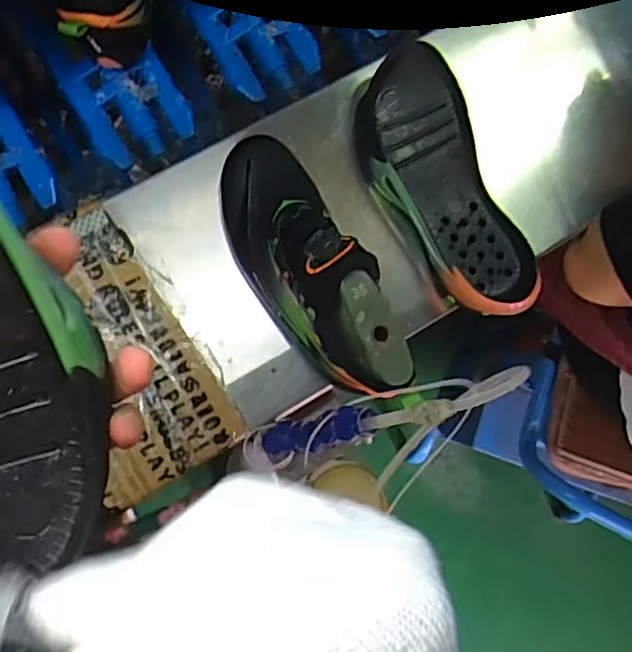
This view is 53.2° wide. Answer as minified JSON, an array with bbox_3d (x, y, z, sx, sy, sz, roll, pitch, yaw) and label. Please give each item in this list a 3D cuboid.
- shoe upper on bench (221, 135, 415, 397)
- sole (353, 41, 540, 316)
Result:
[{"bbox_3d":[-0.007,-0.050,0.497,0.087,0.101,0.238,-30,66,-7],"label":"shoe upper on bench"},{"bbox_3d":[0.112,-0.124,0.564,0.101,0.043,0.243,-23,91,-7],"label":"sole"}]

